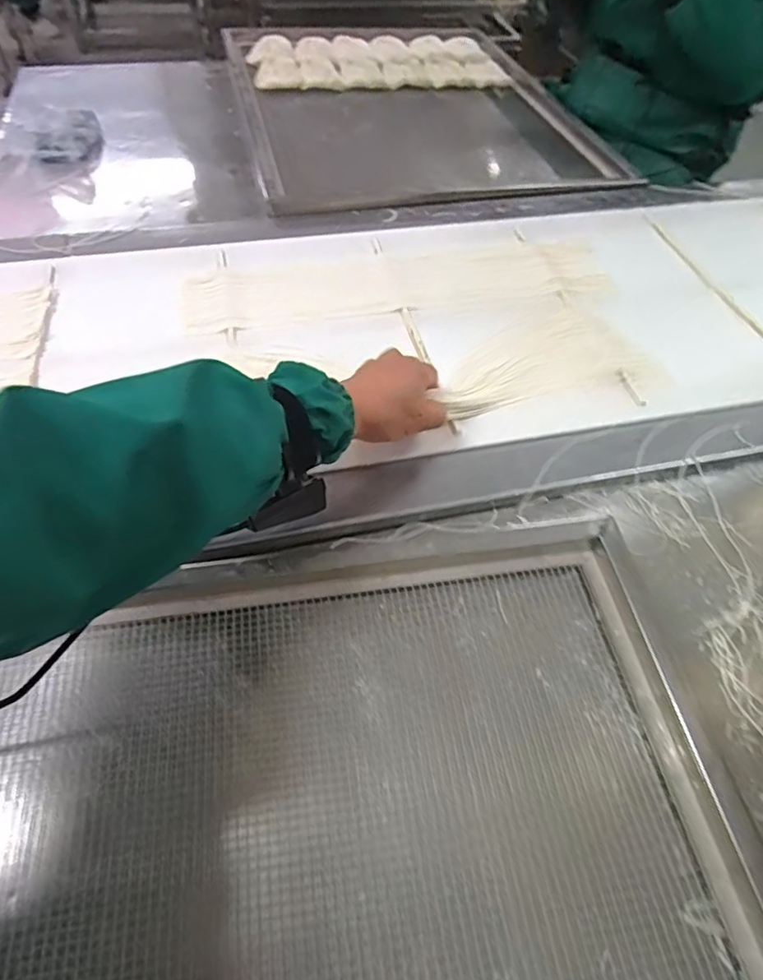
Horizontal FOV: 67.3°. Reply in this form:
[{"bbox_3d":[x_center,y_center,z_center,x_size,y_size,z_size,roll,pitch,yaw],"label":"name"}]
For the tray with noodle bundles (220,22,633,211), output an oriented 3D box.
[{"bbox_3d":[0.036,-0.764,1.093,0.589,0.036,0.817,-10,54,-9],"label":"tray with noodle bundles"}]

